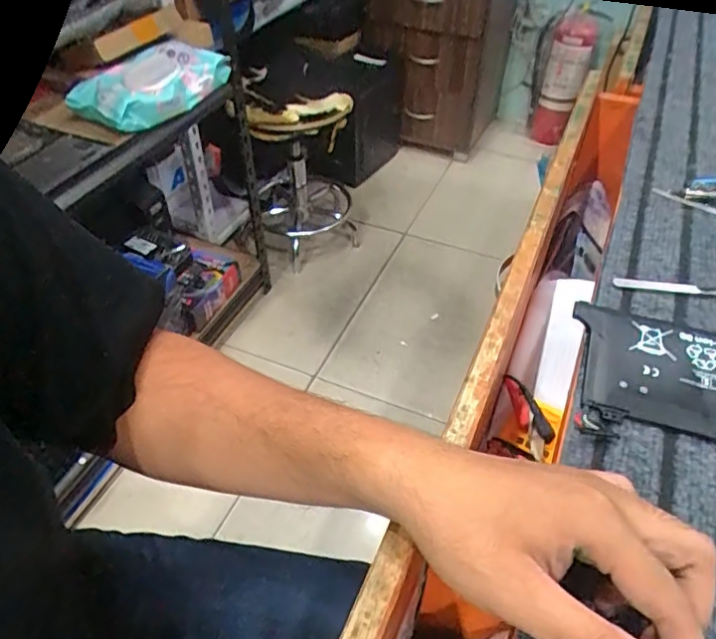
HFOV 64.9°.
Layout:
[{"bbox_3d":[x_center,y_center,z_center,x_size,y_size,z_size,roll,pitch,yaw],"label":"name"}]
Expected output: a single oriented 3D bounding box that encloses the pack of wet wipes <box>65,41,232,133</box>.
[{"bbox_3d":[-0.355,-0.412,0.981,0.156,0.063,0.268,18,48,19],"label":"pack of wet wipes"}]

